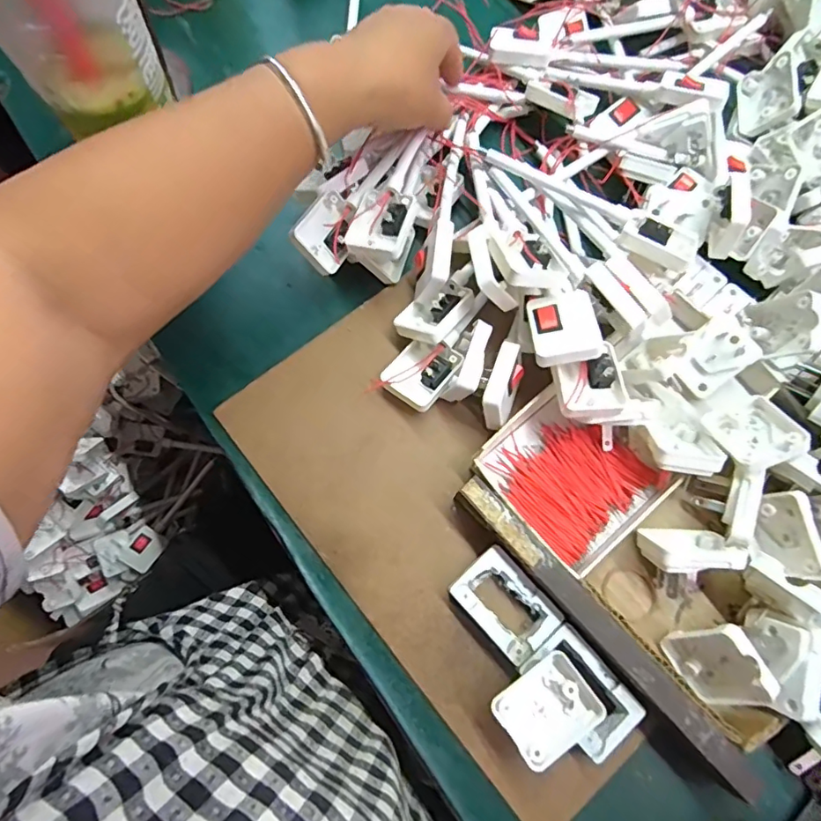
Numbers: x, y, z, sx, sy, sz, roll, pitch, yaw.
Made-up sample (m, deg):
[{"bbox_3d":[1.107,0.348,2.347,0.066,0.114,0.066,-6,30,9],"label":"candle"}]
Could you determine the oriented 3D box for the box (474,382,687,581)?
[{"bbox_3d":[0.103,0.036,0.330,0.094,0.020,0.094,-39,77,-11],"label":"box"}]

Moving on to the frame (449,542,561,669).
[{"bbox_3d":[0.054,0.113,0.309,0.039,0.016,0.057,-41,77,-12],"label":"frame"}]

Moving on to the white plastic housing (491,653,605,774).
[{"bbox_3d":[0.072,0.156,0.276,0.048,0.010,0.039,-33,65,-14],"label":"white plastic housing"}]

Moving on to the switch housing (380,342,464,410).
[{"bbox_3d":[0.008,-0.026,0.348,0.039,0.018,0.049,35,76,10],"label":"switch housing"}]

